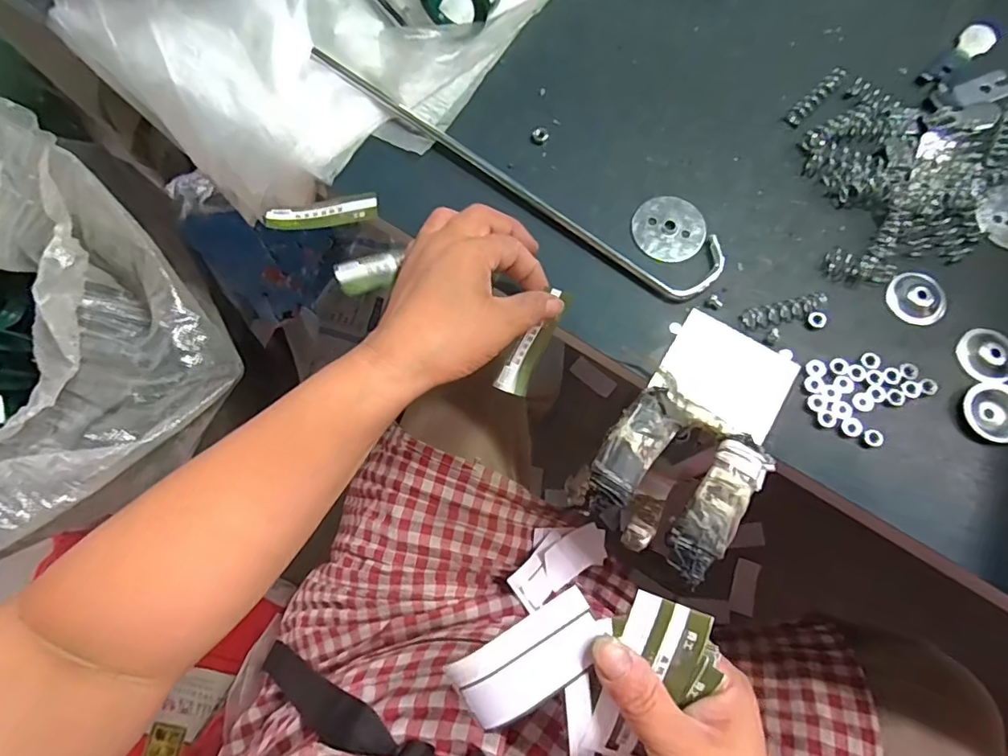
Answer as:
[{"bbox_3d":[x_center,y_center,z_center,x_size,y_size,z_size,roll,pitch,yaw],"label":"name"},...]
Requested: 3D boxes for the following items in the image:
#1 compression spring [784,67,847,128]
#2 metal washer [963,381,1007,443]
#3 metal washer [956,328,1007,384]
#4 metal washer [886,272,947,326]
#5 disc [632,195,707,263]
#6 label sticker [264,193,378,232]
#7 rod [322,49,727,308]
[{"bbox_3d":[0.213,-0.193,0.353,0.052,0.010,0.011,-44,79,-9],"label":"compression spring"},{"bbox_3d":[0.286,0.020,0.300,0.035,0.007,0.034,0,76,1],"label":"metal washer"},{"bbox_3d":[0.290,-0.014,0.308,0.038,0.005,0.033,0,76,1],"label":"metal washer"},{"bbox_3d":[0.255,-0.049,0.317,0.032,0.004,0.032,0,76,1],"label":"metal washer"},{"bbox_3d":[0.108,-0.099,0.337,0.045,0.004,0.044,31,79,9],"label":"disc"},{"bbox_3d":[-0.124,-0.113,0.356,0.075,0.011,0.018,-9,76,-1],"label":"label sticker"},{"bbox_3d":[0.004,-0.154,0.356,0.322,0.009,0.046,36,80,9],"label":"rod"}]

